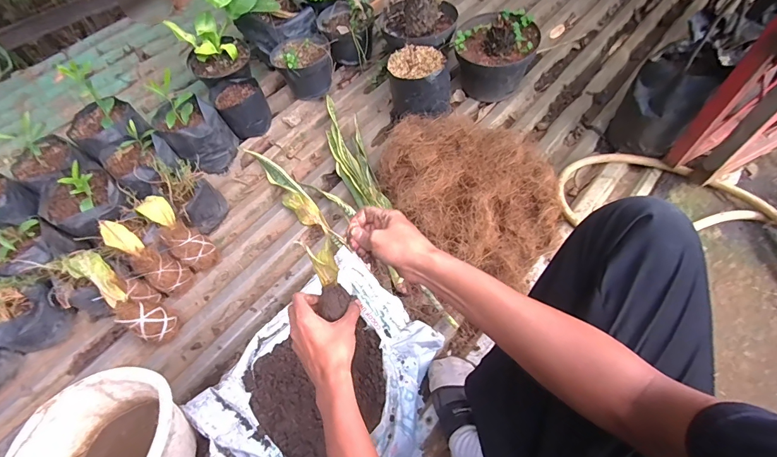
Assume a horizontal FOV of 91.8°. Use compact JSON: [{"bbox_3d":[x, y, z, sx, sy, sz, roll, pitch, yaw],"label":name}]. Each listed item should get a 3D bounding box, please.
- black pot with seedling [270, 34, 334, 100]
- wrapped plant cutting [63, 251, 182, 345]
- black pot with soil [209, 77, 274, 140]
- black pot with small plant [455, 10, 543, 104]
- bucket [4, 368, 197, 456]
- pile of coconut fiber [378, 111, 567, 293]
[{"bbox_3d":[-0.245,-0.473,1.101,0.163,0.140,0.171,-2,61,3],"label":"black pot with seedling"},{"bbox_3d":[-0.531,0.138,0.760,0.068,0.066,0.245,-45,106,-19],"label":"wrapped plant cutting"},{"bbox_3d":[-0.399,-0.330,1.048,0.124,0.114,0.133,-2,61,3],"label":"black pot with soil"},{"bbox_3d":[0.286,-0.473,1.033,0.200,0.191,0.195,-1,60,1],"label":"black pot with small plant"},{"bbox_3d":[-0.443,0.367,0.609,0.233,0.182,0.222,-1,60,1],"label":"bucket"},{"bbox_3d":[0.160,-0.086,0.840,0.384,0.140,0.372,-1,60,1],"label":"pile of coconut fiber"}]

